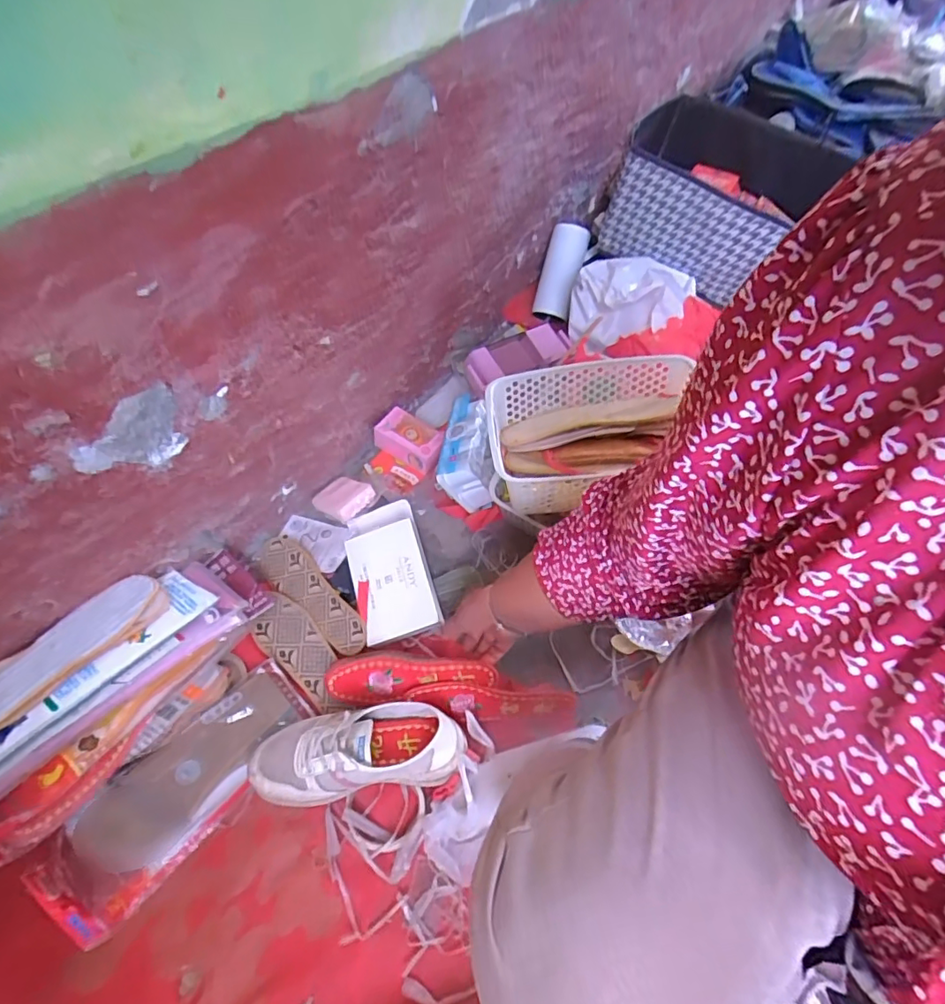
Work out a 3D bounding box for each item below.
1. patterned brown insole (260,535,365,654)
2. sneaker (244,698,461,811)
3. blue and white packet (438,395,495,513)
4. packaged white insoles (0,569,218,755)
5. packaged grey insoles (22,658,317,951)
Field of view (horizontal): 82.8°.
[{"bbox_3d":[-0.248,0.137,0.811,0.071,0.013,0.248,-48,60,-5],"label":"patterned brown insole"},{"bbox_3d":[-0.135,0.295,0.642,0.253,0.074,0.095,-5,55,-7],"label":"sneaker"},{"bbox_3d":[-0.007,-0.090,0.915,0.088,0.076,0.191,5,54,1],"label":"blue and white packet"},{"bbox_3d":[-0.450,0.176,0.604,0.108,0.044,0.302,29,42,17],"label":"packaged white insoles"},{"bbox_3d":[-0.344,0.338,0.643,0.118,0.031,0.313,34,60,20],"label":"packaged grey insoles"}]

